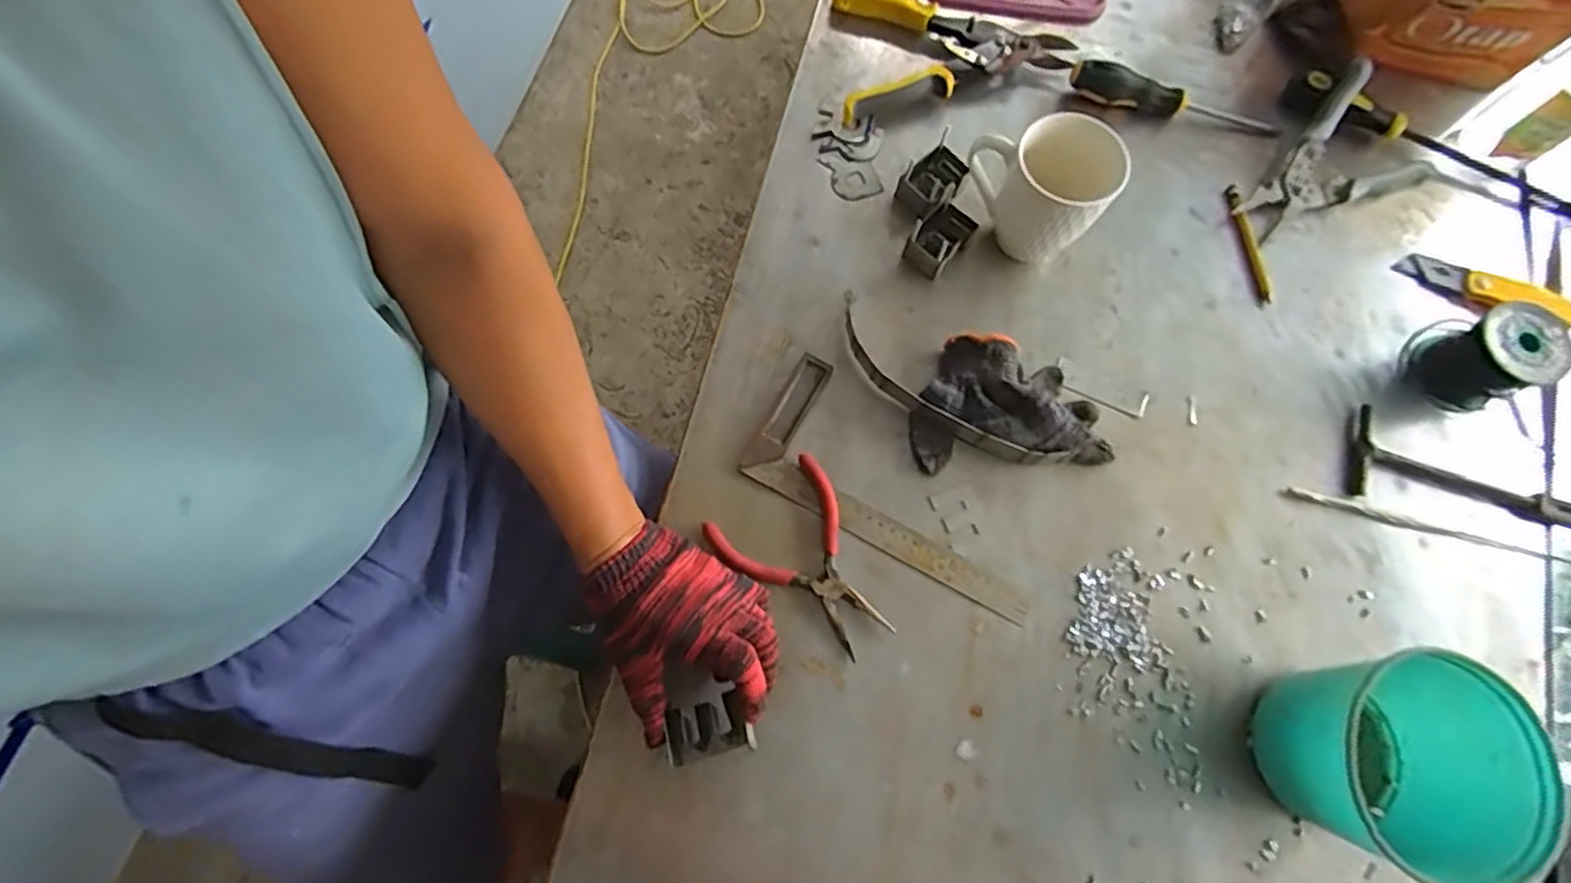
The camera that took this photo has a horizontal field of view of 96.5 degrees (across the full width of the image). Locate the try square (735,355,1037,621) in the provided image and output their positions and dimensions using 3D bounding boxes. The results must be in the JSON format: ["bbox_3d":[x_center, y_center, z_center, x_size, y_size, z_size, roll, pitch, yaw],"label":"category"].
[{"bbox_3d":[0.095,0.034,0.557,0.247,0.009,0.112,29,75,7],"label":"try square"}]

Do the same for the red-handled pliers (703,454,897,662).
[{"bbox_3d":[0.017,0.096,0.532,0.101,0.014,0.143,-32,77,-10],"label":"red-handled pliers"}]

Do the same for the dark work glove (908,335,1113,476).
[{"bbox_3d":[0.180,-0.034,0.566,0.157,0.039,0.109,-4,74,-3],"label":"dark work glove"}]

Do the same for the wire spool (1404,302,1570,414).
[{"bbox_3d":[0.575,-0.069,0.571,0.071,0.068,0.068,-25,76,-8],"label":"wire spool"}]

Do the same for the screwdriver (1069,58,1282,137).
[{"bbox_3d":[0.365,-0.323,0.657,0.196,0.030,0.031,14,74,2],"label":"screwdriver"}]

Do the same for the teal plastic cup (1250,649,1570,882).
[{"bbox_3d":[0.400,0.209,0.465,0.130,0.104,0.127,0,74,-2],"label":"teal plastic cup"}]

